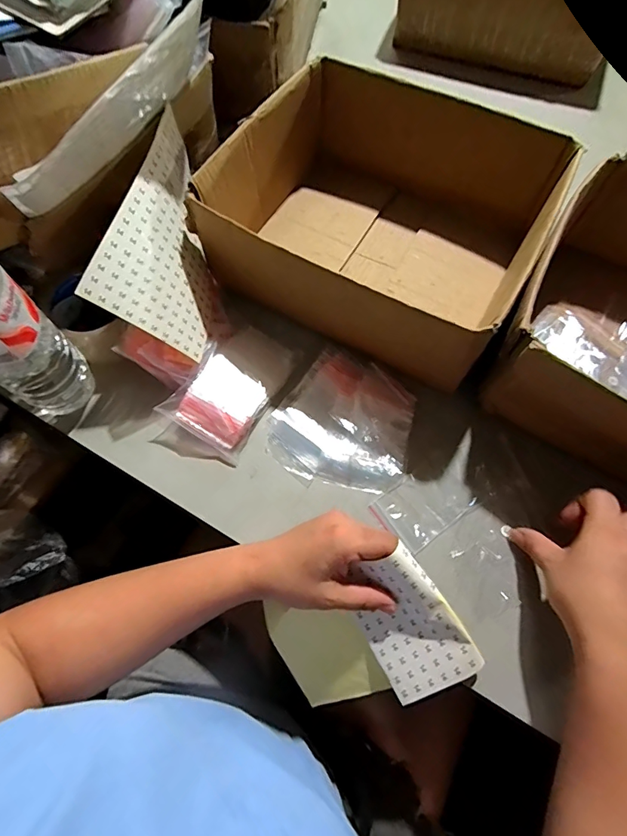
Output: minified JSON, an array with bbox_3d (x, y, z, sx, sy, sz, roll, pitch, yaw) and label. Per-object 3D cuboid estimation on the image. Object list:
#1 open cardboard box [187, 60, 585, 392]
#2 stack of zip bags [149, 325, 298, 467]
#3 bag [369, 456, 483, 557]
[{"bbox_3d":[0.069,-0.214,0.467,0.297,0.109,0.262,28,71,11],"label":"open cardboard box"},{"bbox_3d":[-0.086,-0.030,0.449,0.083,0.028,0.156,27,71,10],"label":"stack of zip bags"},{"bbox_3d":[0.106,0.081,0.417,0.085,0.004,0.061,-35,72,-13],"label":"bag"}]

